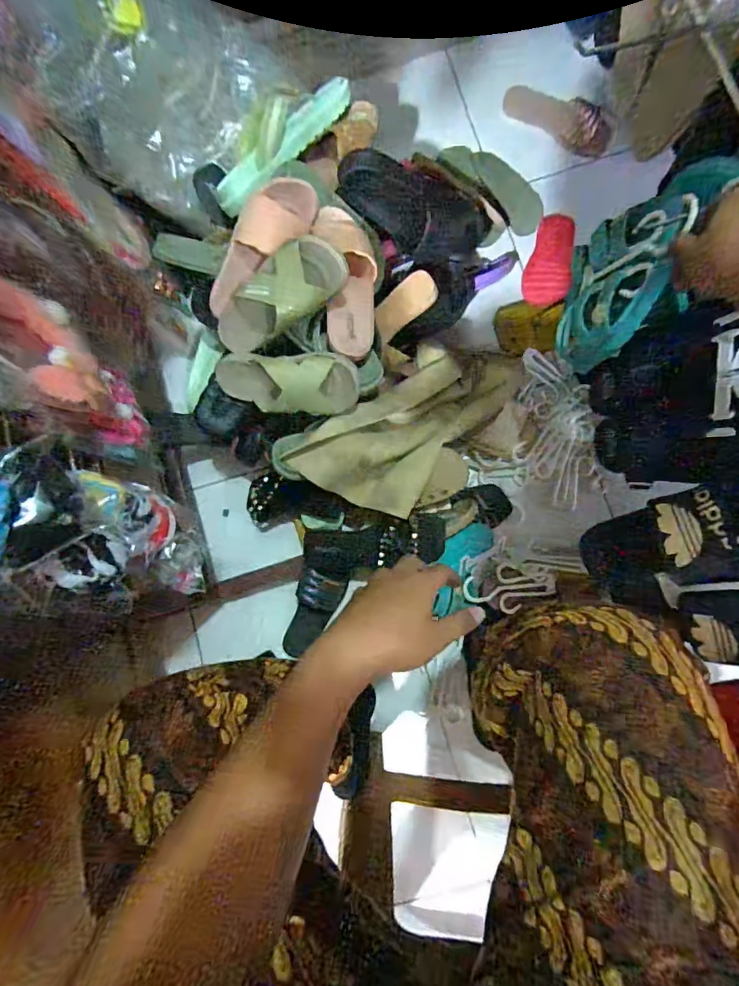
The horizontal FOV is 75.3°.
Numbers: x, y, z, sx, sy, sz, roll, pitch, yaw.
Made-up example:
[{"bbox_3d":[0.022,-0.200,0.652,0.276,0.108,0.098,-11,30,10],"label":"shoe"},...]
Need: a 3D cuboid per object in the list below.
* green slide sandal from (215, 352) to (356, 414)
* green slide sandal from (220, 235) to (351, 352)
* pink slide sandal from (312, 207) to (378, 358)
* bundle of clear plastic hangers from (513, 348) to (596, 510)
[{"bbox_3d":[-0.123,-0.158,0.680,0.223,0.072,0.079,9,85,21],"label":"green slide sandal"},{"bbox_3d":[-0.131,-0.260,0.653,0.214,0.066,0.100,-17,81,35],"label":"green slide sandal"},{"bbox_3d":[-0.027,-0.293,0.664,0.079,0.047,0.217,-9,83,5],"label":"pink slide sandal"},{"bbox_3d":[0.340,-0.113,0.873,0.145,0.053,0.279,3,84,6],"label":"bundle of clear plastic hangers"}]

